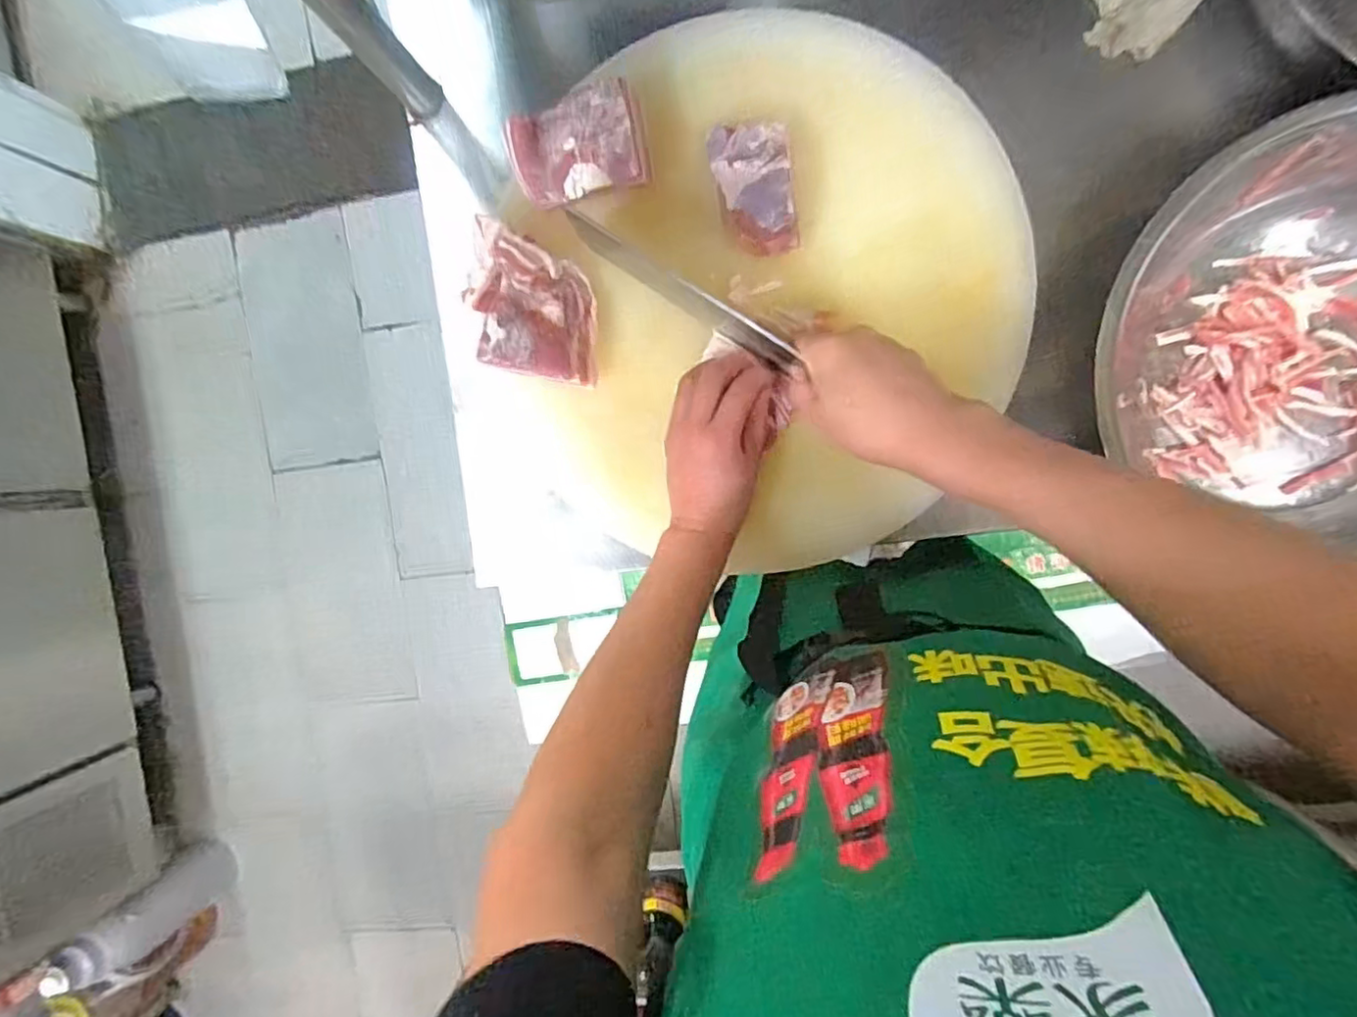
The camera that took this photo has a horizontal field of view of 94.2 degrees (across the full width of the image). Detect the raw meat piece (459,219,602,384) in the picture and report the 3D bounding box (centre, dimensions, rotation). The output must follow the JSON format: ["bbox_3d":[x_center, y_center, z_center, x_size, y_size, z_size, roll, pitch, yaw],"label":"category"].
[{"bbox_3d":[-0.121,-0.168,0.520,0.120,0.046,0.110,14,96,6],"label":"raw meat piece"}]

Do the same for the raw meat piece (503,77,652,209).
[{"bbox_3d":[-0.082,-0.286,0.499,0.108,0.032,0.074,-9,93,8],"label":"raw meat piece"}]

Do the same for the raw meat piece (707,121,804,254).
[{"bbox_3d":[0.062,-0.258,0.506,0.065,0.048,0.103,-10,93,8],"label":"raw meat piece"}]

